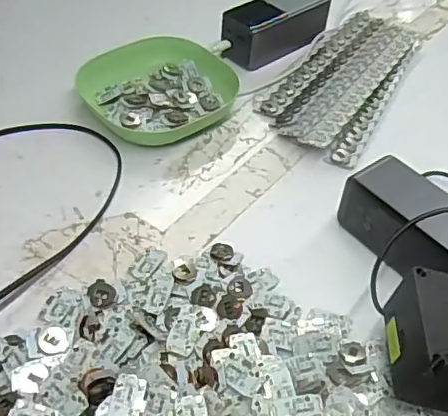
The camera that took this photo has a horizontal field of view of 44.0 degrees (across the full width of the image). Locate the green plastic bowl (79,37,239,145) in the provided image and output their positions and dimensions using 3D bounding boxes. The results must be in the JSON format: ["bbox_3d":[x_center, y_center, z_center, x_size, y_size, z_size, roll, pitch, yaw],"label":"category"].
[{"bbox_3d":[-0.067,-0.123,0.554,0.131,0.030,0.142,-24,53,-24],"label":"green plastic bowl"}]

